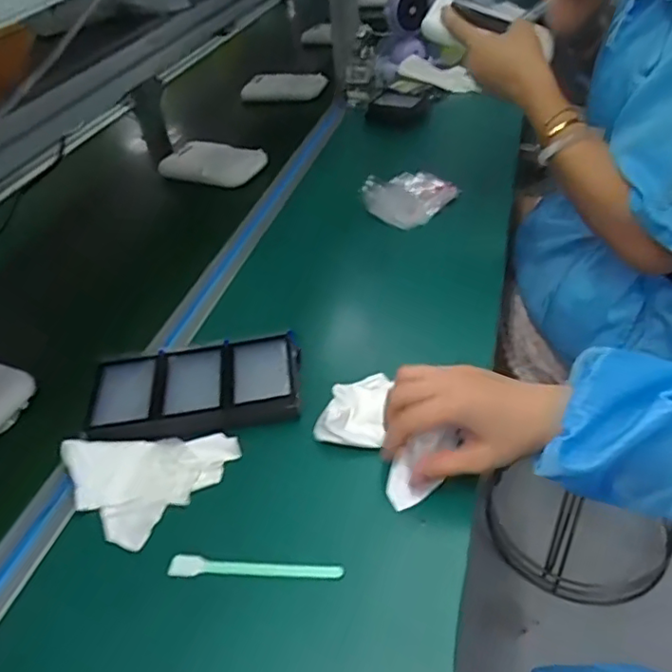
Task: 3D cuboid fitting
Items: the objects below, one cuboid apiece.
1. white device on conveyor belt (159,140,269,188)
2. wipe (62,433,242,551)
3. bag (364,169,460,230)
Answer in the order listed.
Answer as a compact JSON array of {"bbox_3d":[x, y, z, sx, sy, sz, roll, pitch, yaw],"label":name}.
[{"bbox_3d":[-0.181,-0.261,0.879,0.146,0.024,0.097,17,46,23],"label":"white device on conveyor belt"},{"bbox_3d":[-0.152,0.099,0.474,0.103,0.019,0.114,30,52,33],"label":"wipe"},{"bbox_3d":[0.095,-0.181,0.757,0.108,0.030,0.092,26,50,30],"label":"bag"}]

